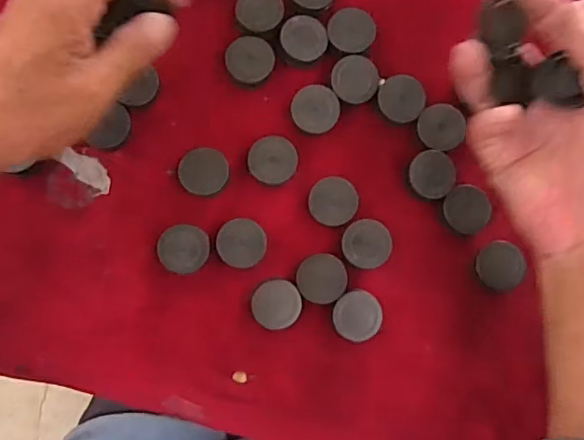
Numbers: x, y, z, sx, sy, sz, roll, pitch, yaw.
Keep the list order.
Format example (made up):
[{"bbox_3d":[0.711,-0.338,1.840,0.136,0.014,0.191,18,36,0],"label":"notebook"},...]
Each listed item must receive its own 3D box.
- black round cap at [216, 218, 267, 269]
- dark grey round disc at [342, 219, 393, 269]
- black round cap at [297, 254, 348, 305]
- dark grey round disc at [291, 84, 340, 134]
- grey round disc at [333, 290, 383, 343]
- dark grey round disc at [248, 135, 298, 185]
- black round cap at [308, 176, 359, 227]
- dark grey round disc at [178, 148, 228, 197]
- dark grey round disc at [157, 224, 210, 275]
[{"bbox_3d":[-0.034,0.016,0.380,0.032,0.011,0.032,4,85,-3],"label":"black round cap"},{"bbox_3d":[0.050,0.016,0.383,0.031,0.017,0.031,3,85,-3],"label":"dark grey round disc"},{"bbox_3d":[0.020,0.039,0.377,0.032,0.012,0.032,0,85,-3],"label":"black round cap"},{"bbox_3d":[0.016,-0.075,0.389,0.032,0.010,0.031,0,85,-3],"label":"dark grey round disc"},{"bbox_3d":[0.043,0.064,0.383,0.032,0.020,0.033,0,85,-3],"label":"grey round disc"},{"bbox_3d":[-0.013,-0.040,0.386,0.032,0.015,0.031,0,85,-3],"label":"dark grey round disc"},{"bbox_3d":[0.028,-0.012,0.383,0.032,0.016,0.032,2,85,-3],"label":"black round cap"},{"bbox_3d":[-0.059,-0.032,0.381,0.031,0.017,0.029,0,85,-3],"label":"dark grey round disc"},{"bbox_3d":[-0.071,0.019,0.374,0.031,0.014,0.031,0,85,-3],"label":"dark grey round disc"}]

